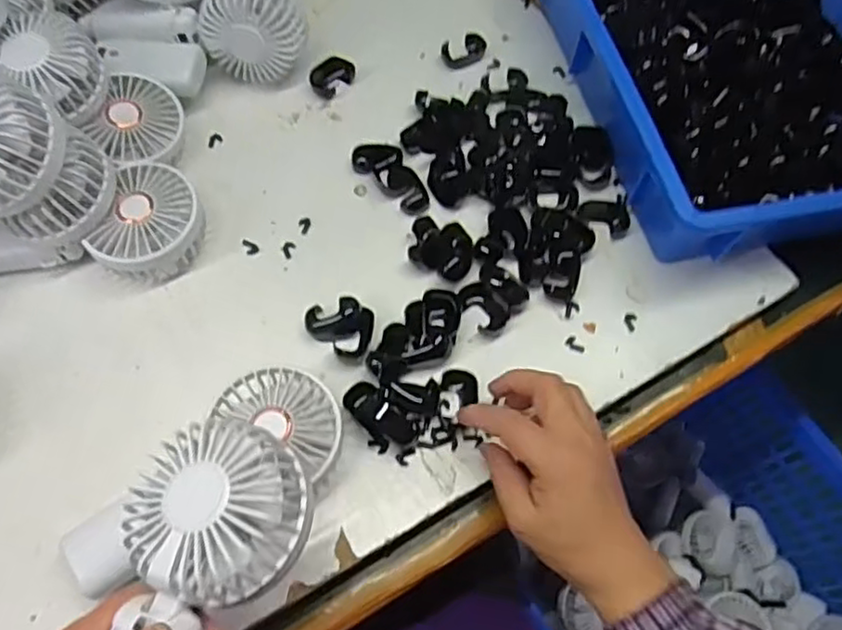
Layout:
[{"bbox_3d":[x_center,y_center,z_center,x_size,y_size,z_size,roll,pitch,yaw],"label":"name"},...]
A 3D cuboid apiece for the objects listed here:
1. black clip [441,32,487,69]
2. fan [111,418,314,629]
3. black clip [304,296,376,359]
[{"bbox_3d":[0.041,-0.251,0.629,0.043,0.010,0.027,-23,68,-14],"label":"black clip"},{"bbox_3d":[-0.108,0.137,0.311,0.082,0.035,0.169,14,84,3],"label":"fan"},{"bbox_3d":[-0.060,0.007,0.489,0.050,0.020,0.038,10,64,2],"label":"black clip"}]

